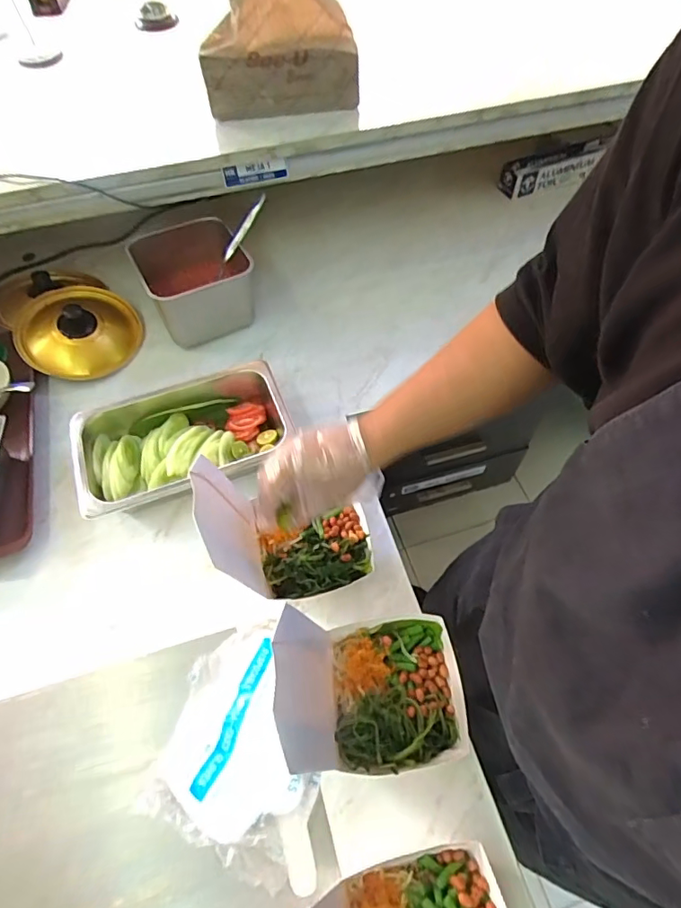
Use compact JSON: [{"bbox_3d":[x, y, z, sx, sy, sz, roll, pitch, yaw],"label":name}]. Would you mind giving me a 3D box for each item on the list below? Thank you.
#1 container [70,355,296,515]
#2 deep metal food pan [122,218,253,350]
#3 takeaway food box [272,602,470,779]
[{"bbox_3d":[-0.199,-0.011,0.658,0.261,0.063,0.162,-17,59,-10],"label":"container"},{"bbox_3d":[-0.217,-0.256,0.783,0.156,0.122,0.161,-24,58,-14],"label":"deep metal food pan"},{"bbox_3d":[0.037,0.212,0.455,0.162,0.162,0.130,-7,58,-4],"label":"takeaway food box"}]

